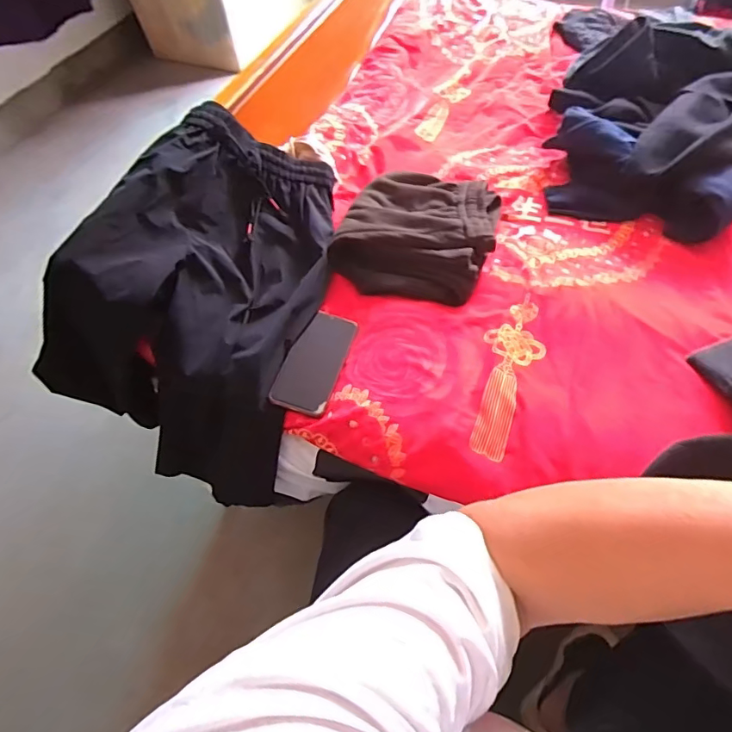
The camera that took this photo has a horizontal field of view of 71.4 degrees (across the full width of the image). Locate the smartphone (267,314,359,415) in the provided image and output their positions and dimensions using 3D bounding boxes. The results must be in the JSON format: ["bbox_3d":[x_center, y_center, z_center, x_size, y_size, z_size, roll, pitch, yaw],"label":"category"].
[{"bbox_3d":[-0.070,-0.006,0.704,0.078,0.009,0.166,17,56,2],"label":"smartphone"}]

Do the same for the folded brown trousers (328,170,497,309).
[{"bbox_3d":[0.089,-0.228,0.825,0.246,0.057,0.278,8,56,10],"label":"folded brown trousers"}]

